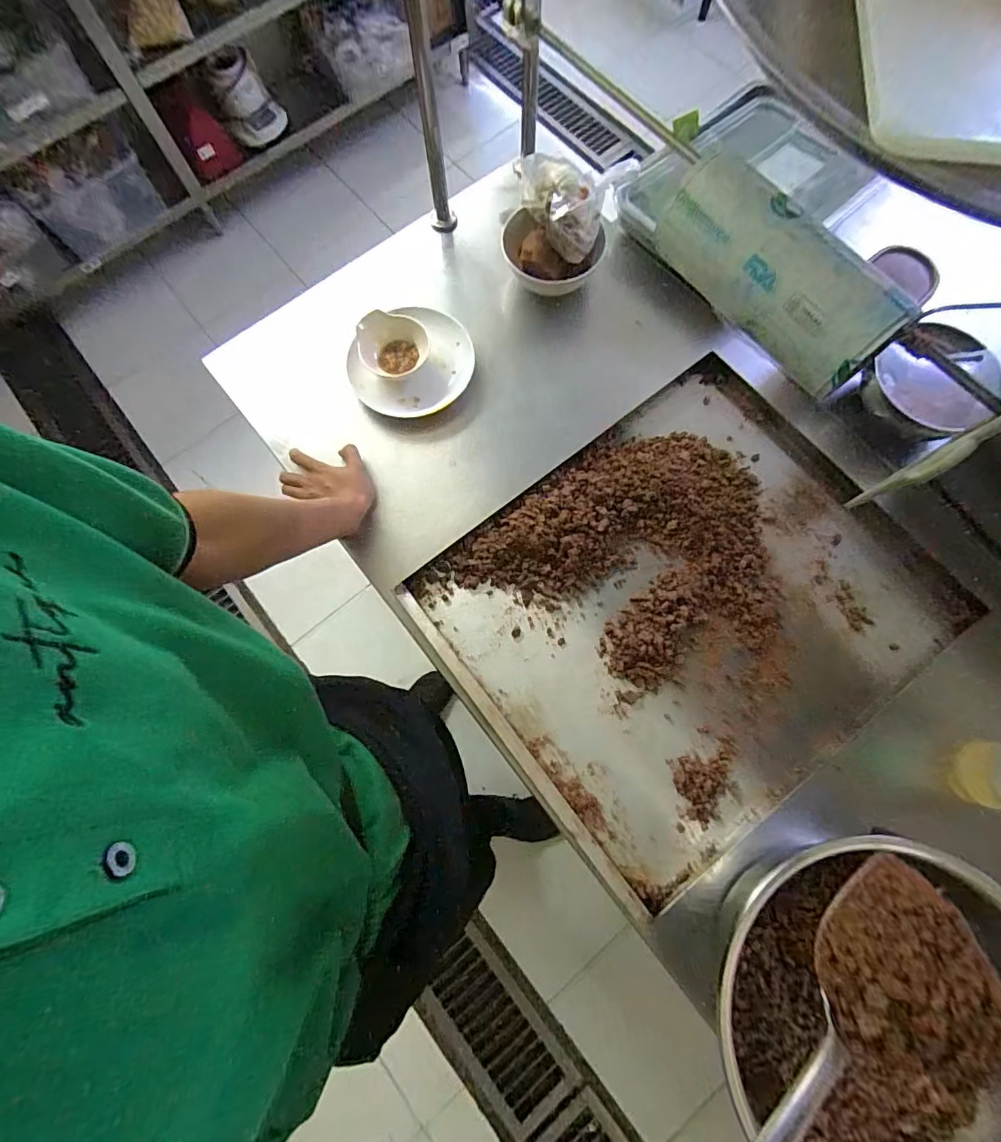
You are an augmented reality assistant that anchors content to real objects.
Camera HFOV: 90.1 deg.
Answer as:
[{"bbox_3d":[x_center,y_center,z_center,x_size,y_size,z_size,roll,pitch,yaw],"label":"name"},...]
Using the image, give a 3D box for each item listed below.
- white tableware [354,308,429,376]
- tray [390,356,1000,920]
[{"bbox_3d":[-0.163,-0.345,0.770,0.106,0.054,0.100,-15,77,-3],"label":"white tableware"},{"bbox_3d":[0.261,0.034,0.681,0.626,0.039,0.514,-37,79,-8],"label":"tray"}]

